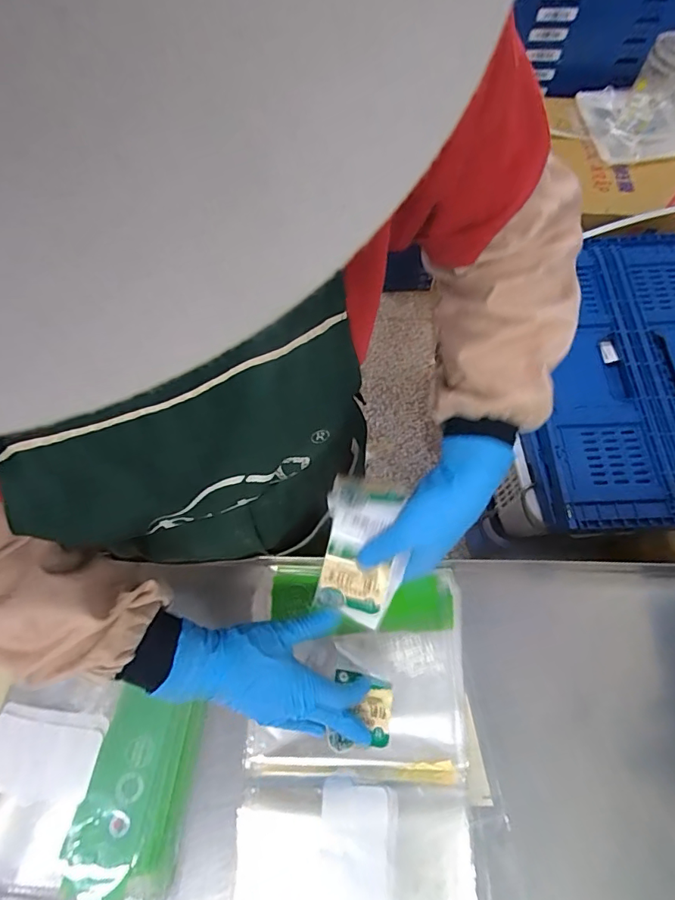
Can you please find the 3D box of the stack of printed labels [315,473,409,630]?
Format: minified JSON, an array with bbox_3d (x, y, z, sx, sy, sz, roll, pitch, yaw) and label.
[{"bbox_3d":[0.022,0.095,0.440,0.070,0.019,0.142,9,106,6],"label":"stack of printed labels"}]

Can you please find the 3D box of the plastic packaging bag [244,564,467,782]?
[{"bbox_3d":[0.021,0.220,0.494,0.208,0.015,0.193,1,67,1],"label":"plastic packaging bag"}]

